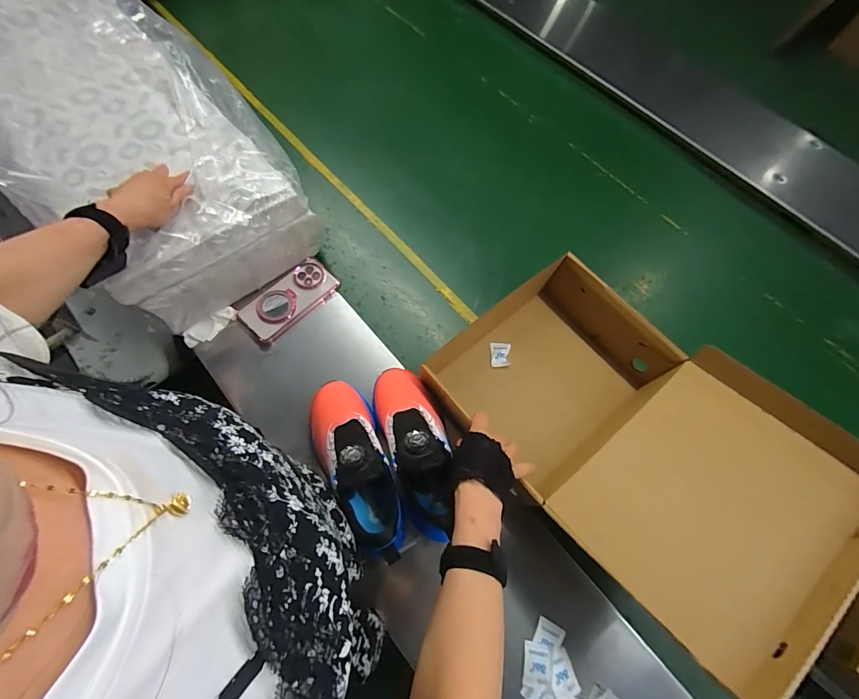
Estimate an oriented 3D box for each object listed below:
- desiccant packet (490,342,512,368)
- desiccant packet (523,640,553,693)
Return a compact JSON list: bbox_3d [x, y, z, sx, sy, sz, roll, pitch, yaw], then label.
[{"bbox_3d":[0.119,0.009,0.664,0.033,0.010,0.040,1,67,-2],"label":"desiccant packet"},{"bbox_3d":[0.132,0.383,0.475,0.033,0.005,0.046,10,67,1],"label":"desiccant packet"}]

